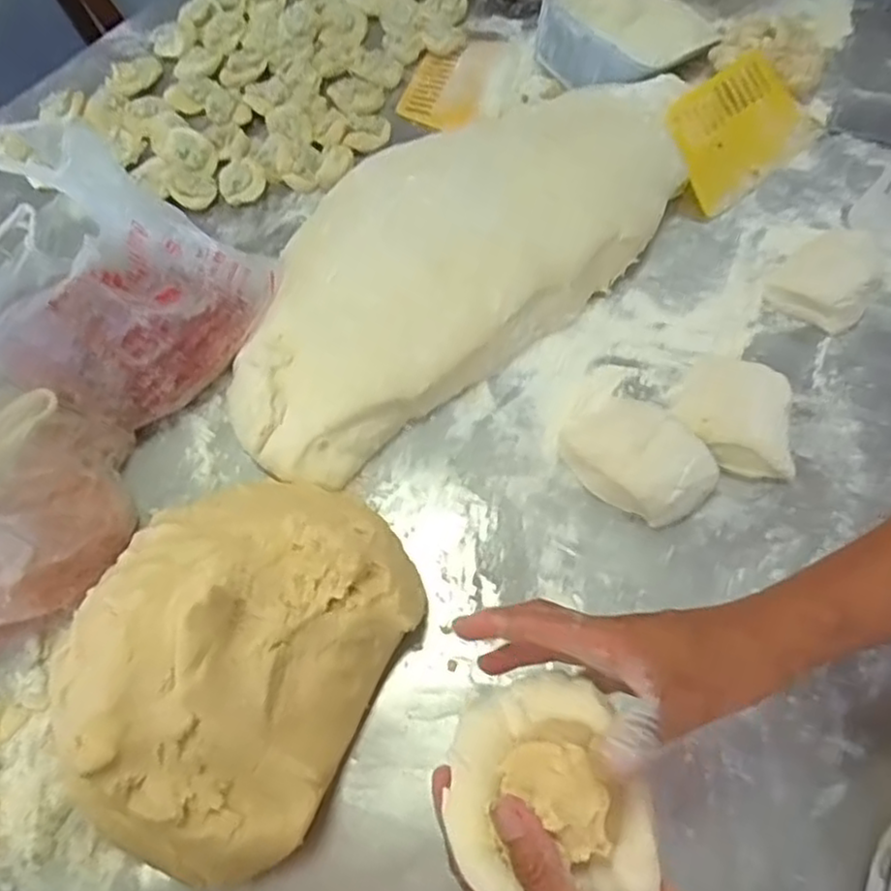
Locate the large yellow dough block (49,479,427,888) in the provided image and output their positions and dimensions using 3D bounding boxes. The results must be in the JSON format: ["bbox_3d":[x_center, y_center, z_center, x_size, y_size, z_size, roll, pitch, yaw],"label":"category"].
[{"bbox_3d":[-0.161,0.144,0.528,0.223,0.120,0.274,24,68,13],"label":"large yellow dough block"}]

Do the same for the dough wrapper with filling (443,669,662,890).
[{"bbox_3d":[0.052,0.176,0.376,0.100,0.050,0.111,-6,65,0],"label":"dough wrapper with filling"}]

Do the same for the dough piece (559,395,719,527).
[{"bbox_3d":[0.162,0.000,0.608,0.089,0.071,0.132,-41,70,-15],"label":"dough piece"}]

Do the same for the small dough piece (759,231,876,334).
[{"bbox_3d":[0.370,-0.171,0.694,0.087,0.036,0.120,30,70,15],"label":"small dough piece"}]

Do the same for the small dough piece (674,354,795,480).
[{"bbox_3d":[0.258,-0.033,0.633,0.101,0.038,0.105,16,67,10],"label":"small dough piece"}]

